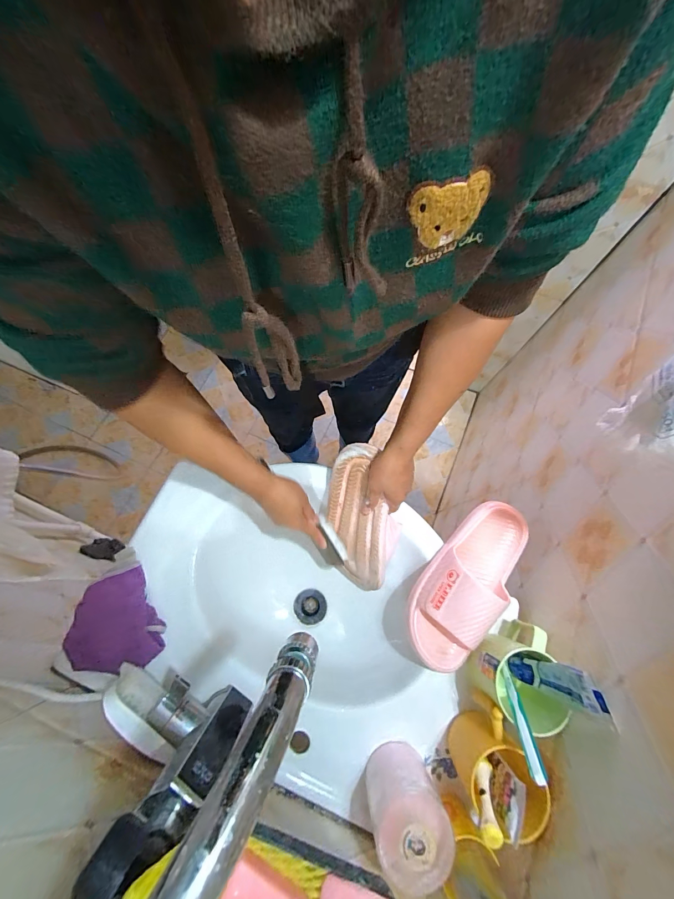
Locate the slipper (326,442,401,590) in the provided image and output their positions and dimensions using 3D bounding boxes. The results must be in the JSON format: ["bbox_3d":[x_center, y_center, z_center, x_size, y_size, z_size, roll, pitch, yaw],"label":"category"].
[{"bbox_3d":[0.040,0.115,0.557,0.107,0.082,0.251,-11,101,-4],"label":"slipper"}]

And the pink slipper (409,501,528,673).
[{"bbox_3d":[0.196,0.185,0.480,0.102,0.068,0.257,38,76,10],"label":"pink slipper"}]

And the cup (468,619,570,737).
[{"bbox_3d":[0.226,0.286,0.430,0.081,0.098,0.106,-3,73,-2],"label":"cup"}]

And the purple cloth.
[{"bbox_3d":[-0.324,0.249,0.471,0.123,0.053,0.127,-21,74,-7],"label":"purple cloth"}]

